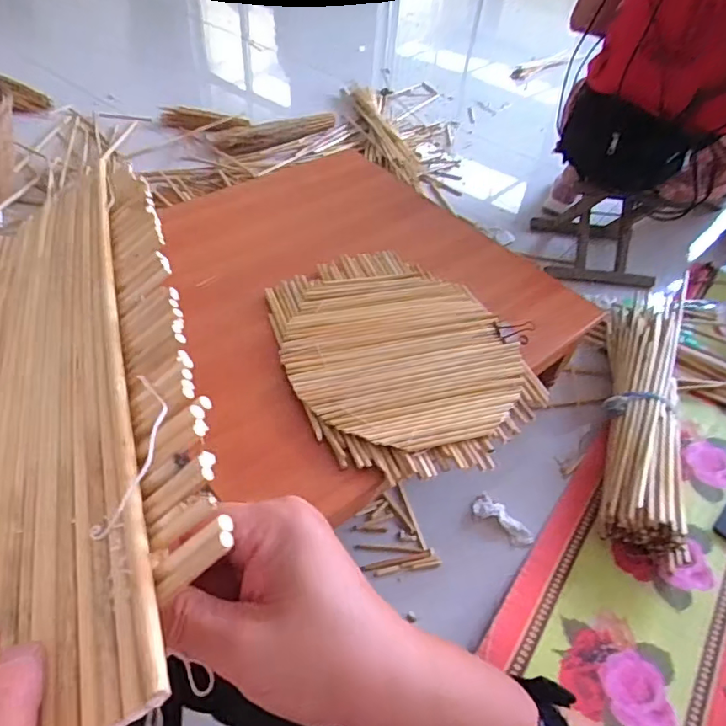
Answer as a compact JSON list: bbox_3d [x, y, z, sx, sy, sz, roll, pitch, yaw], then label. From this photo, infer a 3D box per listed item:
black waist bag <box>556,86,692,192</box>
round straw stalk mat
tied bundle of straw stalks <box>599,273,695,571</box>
[{"bbox_3d":[0.513,-0.440,1.100,0.063,0.153,0.245,-22,55,-23],"label":"black waist bag"},{"bbox_3d":[0.055,-0.026,0.811,0.334,0.032,0.409,-10,50,-15],"label":"round straw stalk mat"},{"bbox_3d":[0.531,0.058,1.010,0.150,0.090,0.594,16,48,9],"label":"tied bundle of straw stalks"}]

